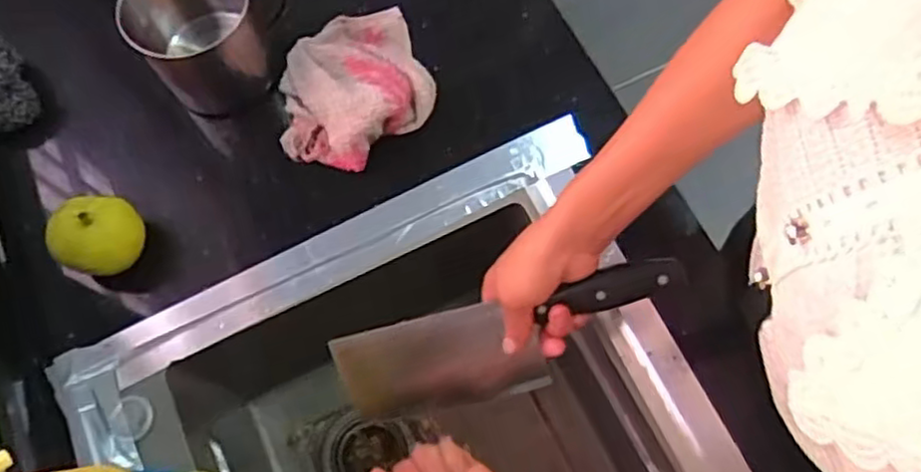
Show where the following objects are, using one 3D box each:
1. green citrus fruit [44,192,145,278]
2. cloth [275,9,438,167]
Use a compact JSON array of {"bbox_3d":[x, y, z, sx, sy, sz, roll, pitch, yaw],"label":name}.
[{"bbox_3d":[-0.313,0.002,0.608,0.061,0.066,0.072,31,74,11],"label":"green citrus fruit"},{"bbox_3d":[-0.100,-0.146,0.666,0.170,0.049,0.131,-39,74,-12],"label":"cloth"}]

